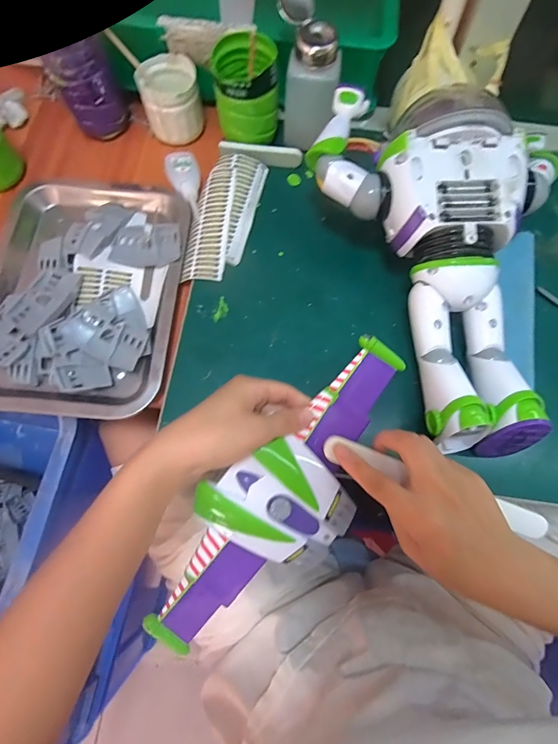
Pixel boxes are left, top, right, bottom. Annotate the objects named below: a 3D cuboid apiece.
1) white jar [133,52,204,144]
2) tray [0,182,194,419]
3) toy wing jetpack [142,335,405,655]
[{"bbox_3d":[-0.122,-0.308,0.431,0.064,0.063,0.063,0,71,-1],"label":"white jar"},{"bbox_3d":[-0.203,-0.083,0.372,0.208,0.019,0.250,3,71,0],"label":"tray"},{"bbox_3d":[0.002,0.098,0.286,0.093,0.039,0.286,38,88,11],"label":"toy wing jetpack"}]

